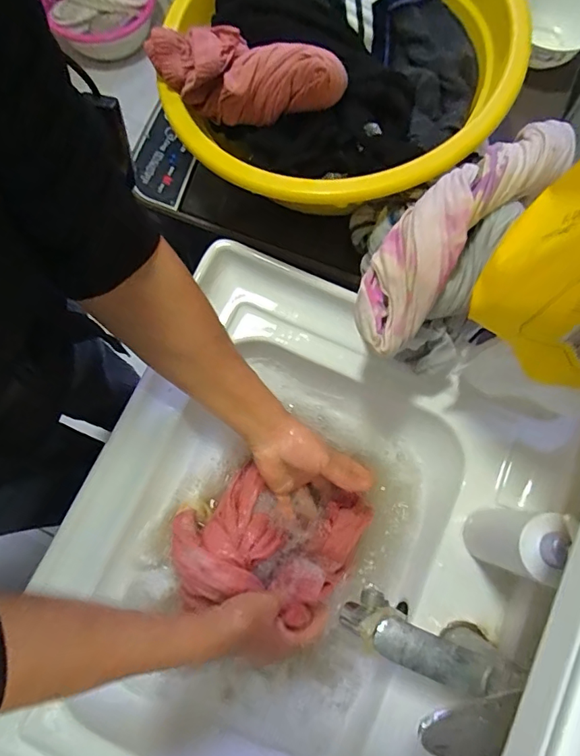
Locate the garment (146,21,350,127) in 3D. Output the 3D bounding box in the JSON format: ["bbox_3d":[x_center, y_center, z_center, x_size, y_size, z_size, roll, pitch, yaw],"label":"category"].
[{"bbox_3d":[-0.046,-0.293,0.470,0.190,0.072,0.078,25,78,4],"label":"garment"}]

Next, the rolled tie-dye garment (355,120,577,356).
[{"bbox_3d":[0.160,-0.147,0.441,0.086,0.065,0.287,43,80,8],"label":"rolled tie-dye garment"}]

